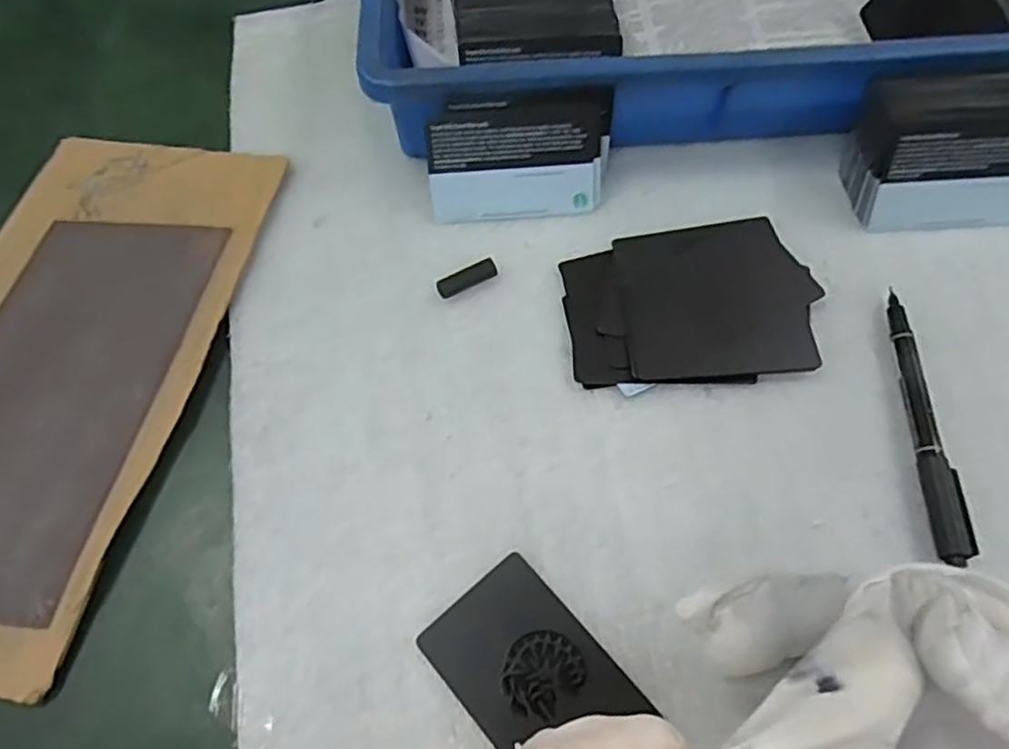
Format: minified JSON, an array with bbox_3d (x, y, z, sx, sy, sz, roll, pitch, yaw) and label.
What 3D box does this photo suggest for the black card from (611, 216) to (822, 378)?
[{"bbox_3d":[0.101,-0.039,0.333,0.087,0.005,0.083,-3,67,-2],"label":"black card"}]

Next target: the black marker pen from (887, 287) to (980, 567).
[{"bbox_3d":[0.188,0.019,0.306,0.015,0.010,0.127,2,61,0],"label":"black marker pen"}]

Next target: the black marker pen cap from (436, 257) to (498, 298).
[{"bbox_3d":[-0.018,-0.048,0.342,0.032,0.011,0.007,-21,63,-12],"label":"black marker pen cap"}]

